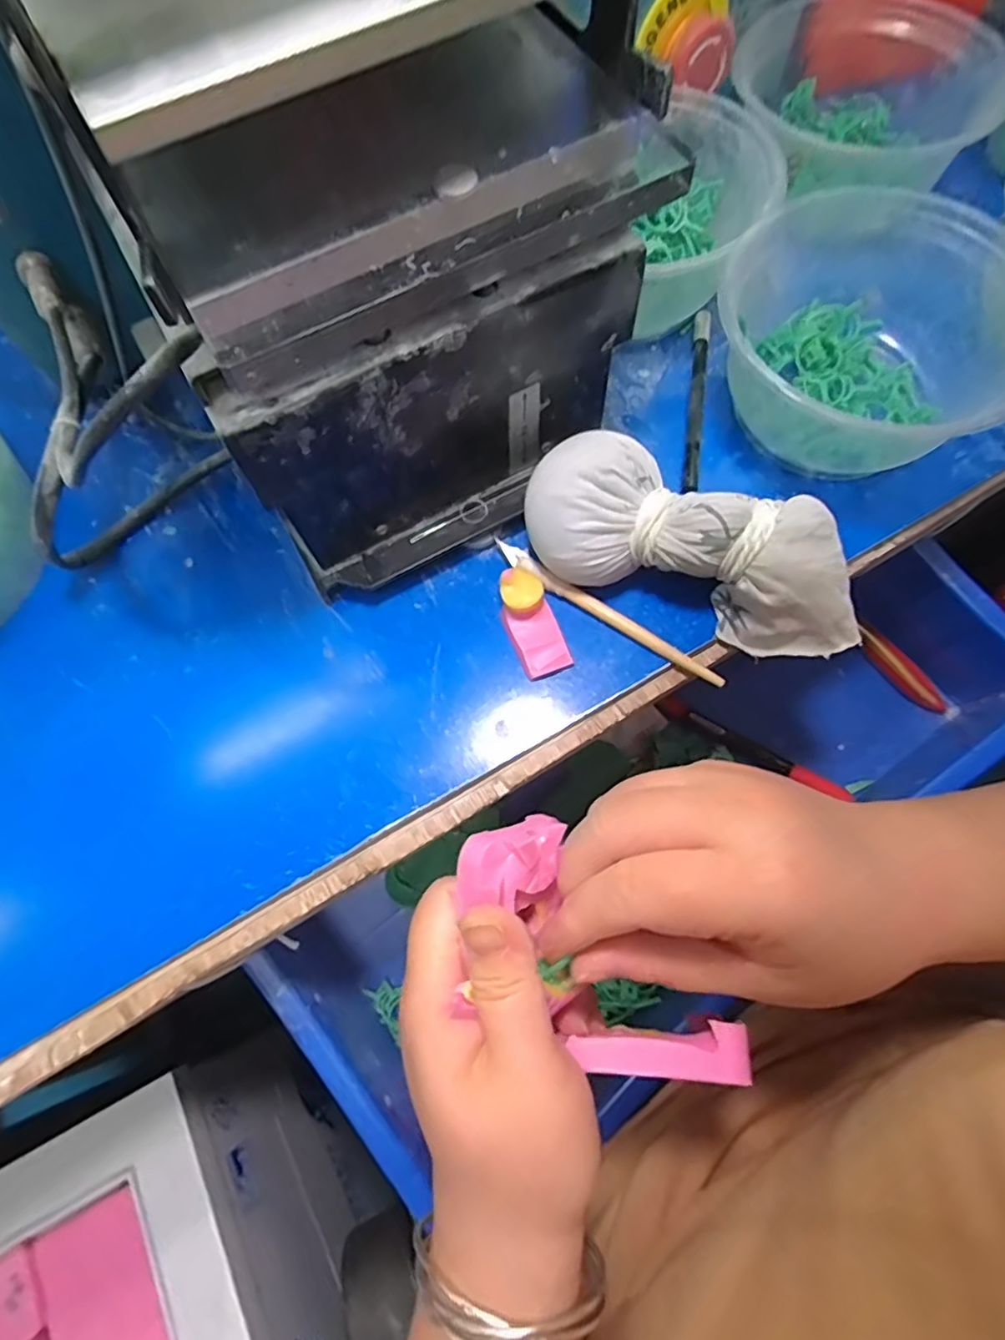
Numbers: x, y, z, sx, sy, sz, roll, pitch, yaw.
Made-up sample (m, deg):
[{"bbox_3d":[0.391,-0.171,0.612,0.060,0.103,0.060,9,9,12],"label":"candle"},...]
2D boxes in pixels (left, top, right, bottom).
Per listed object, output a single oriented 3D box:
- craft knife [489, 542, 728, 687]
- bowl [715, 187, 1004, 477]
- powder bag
[{"bbox_3d":[0.045,-0.025,0.275,0.116,0.008,0.008,35,75,14],"label":"craft knife"},{"bbox_3d":[0.162,-0.142,0.283,0.128,0.065,0.129,-1,70,2],"label":"bowl"},{"bbox_3d":[0.082,-0.053,0.260,0.145,0.050,0.052,16,71,8],"label":"powder bag"}]

